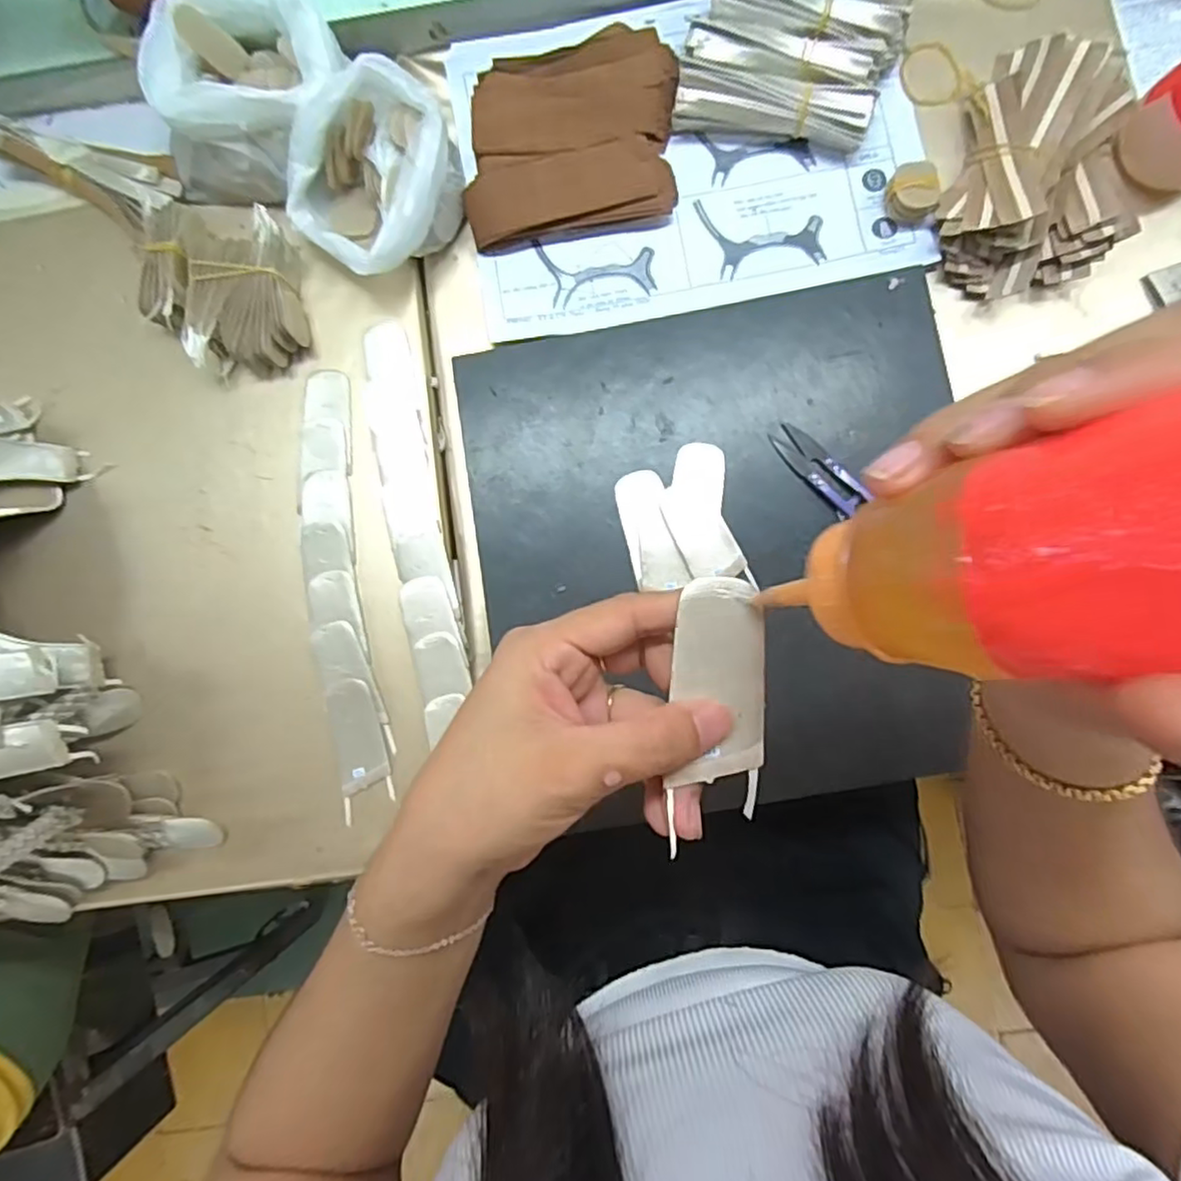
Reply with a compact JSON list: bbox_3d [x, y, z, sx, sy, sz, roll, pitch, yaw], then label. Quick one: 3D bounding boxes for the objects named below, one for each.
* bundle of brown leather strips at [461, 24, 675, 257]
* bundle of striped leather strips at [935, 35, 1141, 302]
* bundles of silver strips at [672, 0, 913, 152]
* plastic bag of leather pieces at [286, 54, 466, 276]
[{"bbox_3d":[-0.013,-0.298,0.433,0.138,0.029,0.117,-5,86,4],"label":"bundle of brown leather strips"},{"bbox_3d":[0.280,-0.255,0.405,0.103,0.042,0.148,19,87,5],"label":"bundle of striped leather strips"},{"bbox_3d":[0.127,-0.340,0.424,0.128,0.032,0.091,16,87,5],"label":"bundles of silver strips"},{"bbox_3d":[-0.136,-0.262,0.417,0.099,0.058,0.112,43,90,6],"label":"plastic bag of leather pieces"}]

